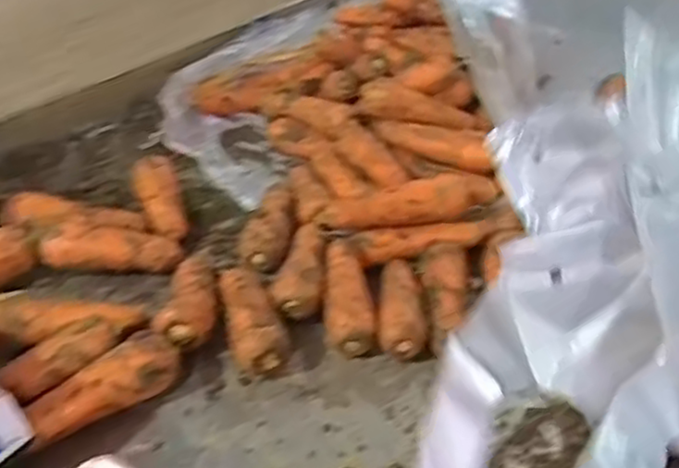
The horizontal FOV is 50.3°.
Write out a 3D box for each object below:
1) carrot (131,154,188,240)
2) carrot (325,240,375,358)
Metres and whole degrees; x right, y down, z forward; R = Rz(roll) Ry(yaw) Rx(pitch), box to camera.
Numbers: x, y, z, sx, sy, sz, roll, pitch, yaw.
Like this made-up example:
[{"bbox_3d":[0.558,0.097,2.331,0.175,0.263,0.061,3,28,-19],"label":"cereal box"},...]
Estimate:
[{"bbox_3d":[-0.251,-0.050,1.022,0.059,0.052,0.170,-15,37,-18],"label":"carrot"},{"bbox_3d":[0.008,0.073,0.844,0.050,0.042,0.156,-3,35,-2],"label":"carrot"}]

